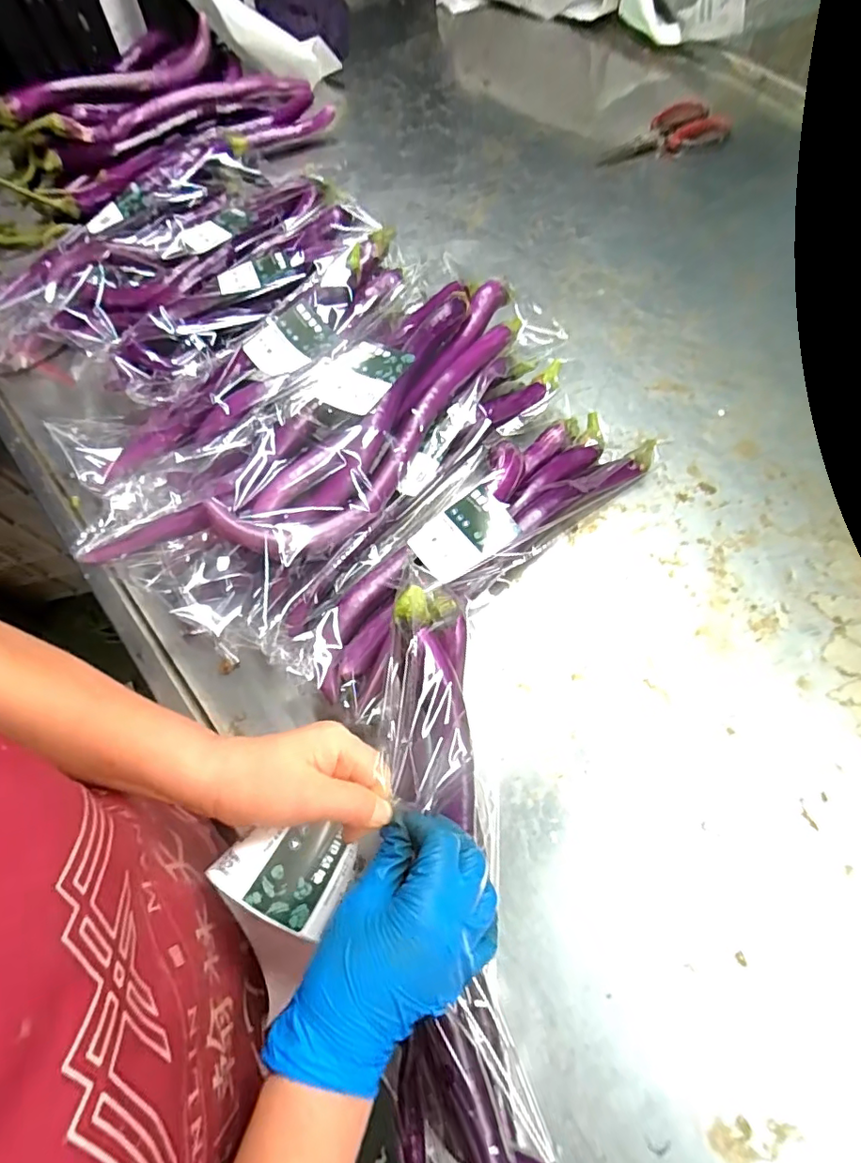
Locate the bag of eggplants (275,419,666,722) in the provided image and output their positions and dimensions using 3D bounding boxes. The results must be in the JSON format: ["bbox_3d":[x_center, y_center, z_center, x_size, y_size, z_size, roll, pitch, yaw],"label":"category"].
[{"bbox_3d":[0.030,-0.041,0.463,0.361,0.069,0.129,-40,73,-13],"label":"bag of eggplants"}]

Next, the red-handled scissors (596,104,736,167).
[{"bbox_3d":[0.310,-0.606,0.716,0.173,0.024,0.082,-15,69,-4],"label":"red-handled scissors"}]

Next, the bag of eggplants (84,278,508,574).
[{"bbox_3d":[-0.075,-0.137,0.461,0.441,0.060,0.151,-43,73,-14],"label":"bag of eggplants"}]

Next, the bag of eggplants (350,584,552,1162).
[{"bbox_3d":[0.009,0.207,0.303,0.075,0.095,0.412,-8,75,-1],"label":"bag of eggplants"}]

